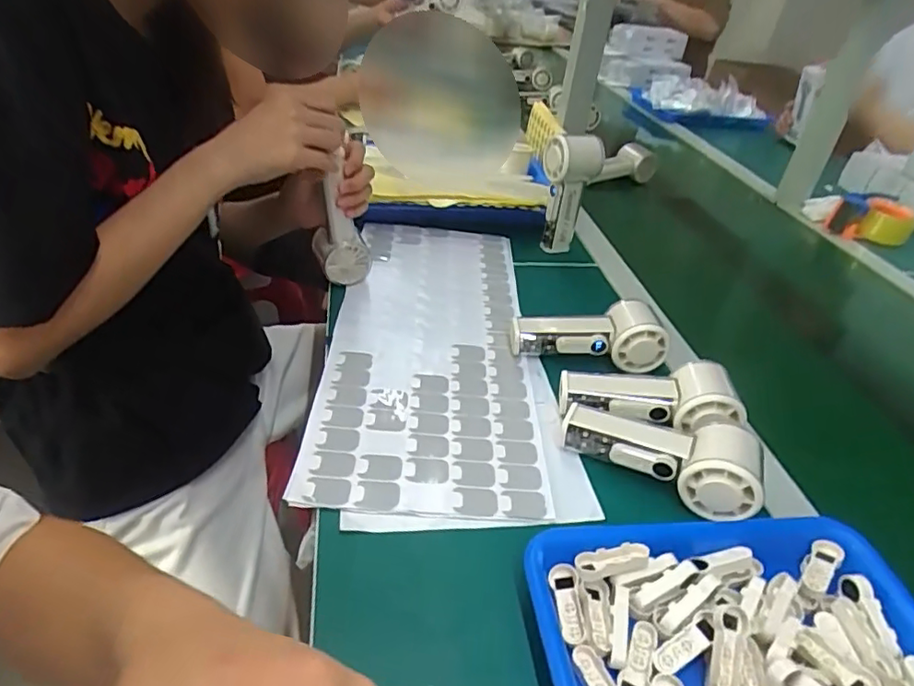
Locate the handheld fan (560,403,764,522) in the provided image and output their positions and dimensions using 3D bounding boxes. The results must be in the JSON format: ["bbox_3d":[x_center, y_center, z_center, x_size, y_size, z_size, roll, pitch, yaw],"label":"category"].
[{"bbox_3d":[0.162,0.088,0.466,0.155,0.051,0.066,16,37,13],"label":"handheld fan"}]

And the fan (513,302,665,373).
[{"bbox_3d":[0.134,-0.013,0.596,0.154,0.053,0.058,7,36,1],"label":"fan"}]

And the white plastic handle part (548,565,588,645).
[{"bbox_3d":[0.072,0.167,0.371,0.019,0.007,0.049,4,36,-6],"label":"white plastic handle part"}]

